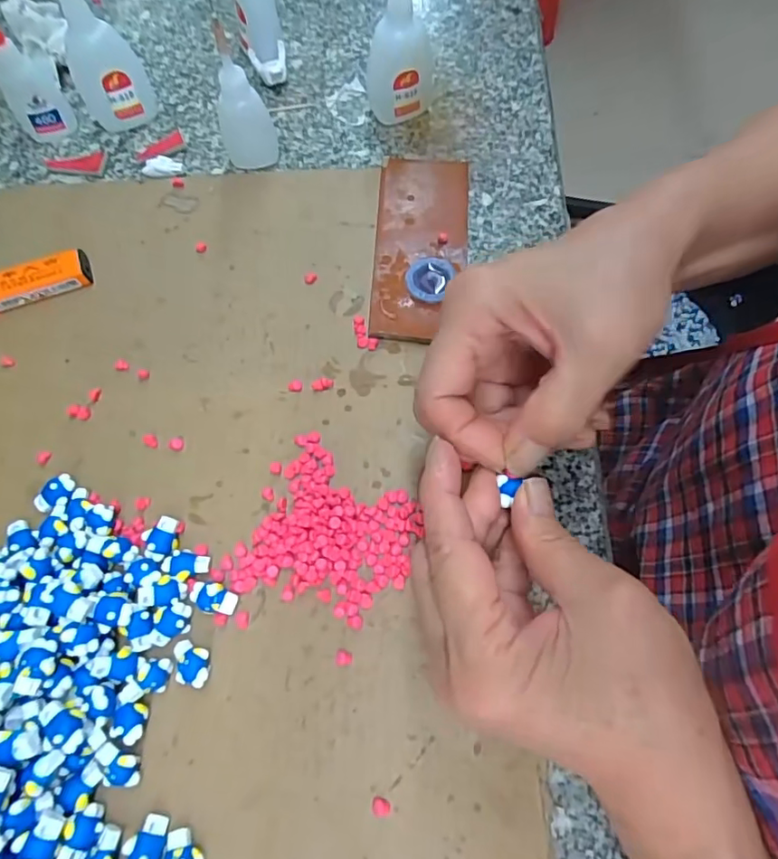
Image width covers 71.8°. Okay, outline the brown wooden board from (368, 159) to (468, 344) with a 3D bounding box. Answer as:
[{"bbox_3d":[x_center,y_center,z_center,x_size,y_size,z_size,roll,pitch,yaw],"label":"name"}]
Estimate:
[{"bbox_3d":[0.021,-0.118,0.340,0.055,0.009,0.139,4,69,3],"label":"brown wooden board"}]

